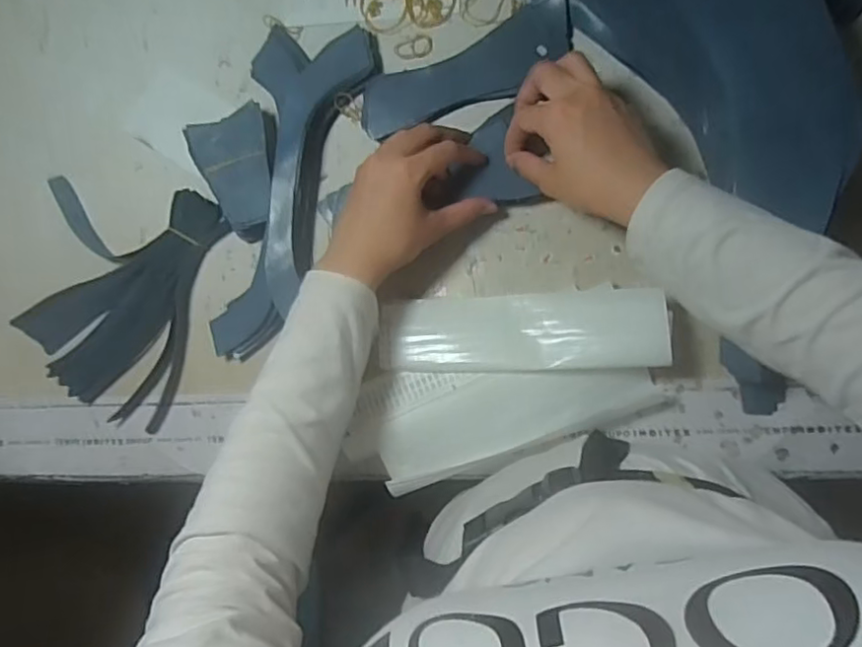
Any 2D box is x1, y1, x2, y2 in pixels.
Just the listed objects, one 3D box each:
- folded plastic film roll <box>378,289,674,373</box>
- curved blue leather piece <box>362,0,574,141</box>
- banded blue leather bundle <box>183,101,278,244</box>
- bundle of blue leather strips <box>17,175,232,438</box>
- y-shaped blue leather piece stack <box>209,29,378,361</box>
[{"bbox_3d":[0.061,0.005,0.444,0.200,0.010,0.055,-2,75,16],"label":"folded plastic film roll"},{"bbox_3d":[0.028,-0.197,0.485,0.175,0.009,0.054,-24,85,5],"label":"curved blue leather piece"},{"bbox_3d":[-0.146,-0.119,0.495,0.064,0.034,0.093,-21,83,7],"label":"banded blue leather bundle"},{"bbox_3d":[-0.268,-0.030,0.516,0.155,0.018,0.189,21,89,10],"label":"bundle of blue leather strips"},{"bbox_3d":[-0.119,-0.105,0.493,0.093,0.032,0.269,13,88,10],"label":"y-shaped blue leather piece stack"}]

